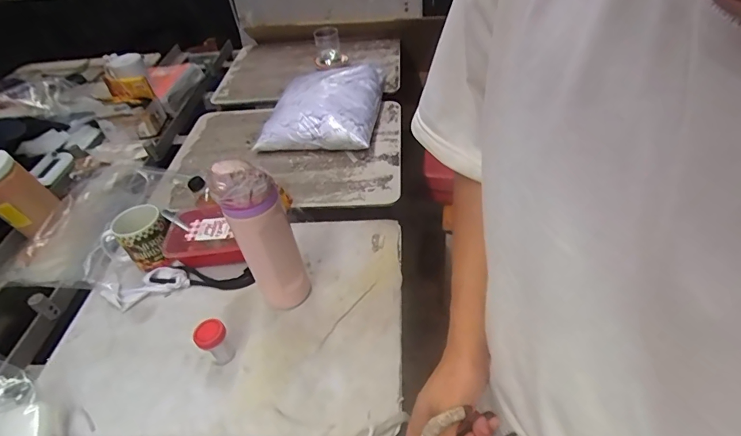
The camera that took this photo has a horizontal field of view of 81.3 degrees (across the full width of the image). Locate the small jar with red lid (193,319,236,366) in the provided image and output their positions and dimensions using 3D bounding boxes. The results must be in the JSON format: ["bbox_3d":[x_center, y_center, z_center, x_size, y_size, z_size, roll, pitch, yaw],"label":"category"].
[{"bbox_3d":[-0.229,0.186,0.637,0.043,0.068,0.039,-33,50,-24],"label":"small jar with red lid"}]

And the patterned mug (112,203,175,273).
[{"bbox_3d":[-0.408,0.032,0.781,0.084,0.084,0.092,-11,44,-3],"label":"patterned mug"}]

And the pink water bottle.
[{"bbox_3d":[-0.154,0.035,0.633,0.082,0.276,0.070,-21,46,-14],"label":"pink water bottle"}]

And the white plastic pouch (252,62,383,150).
[{"bbox_3d":[-0.113,-0.290,1.095,0.263,0.087,0.340,2,45,9],"label":"white plastic pouch"}]

